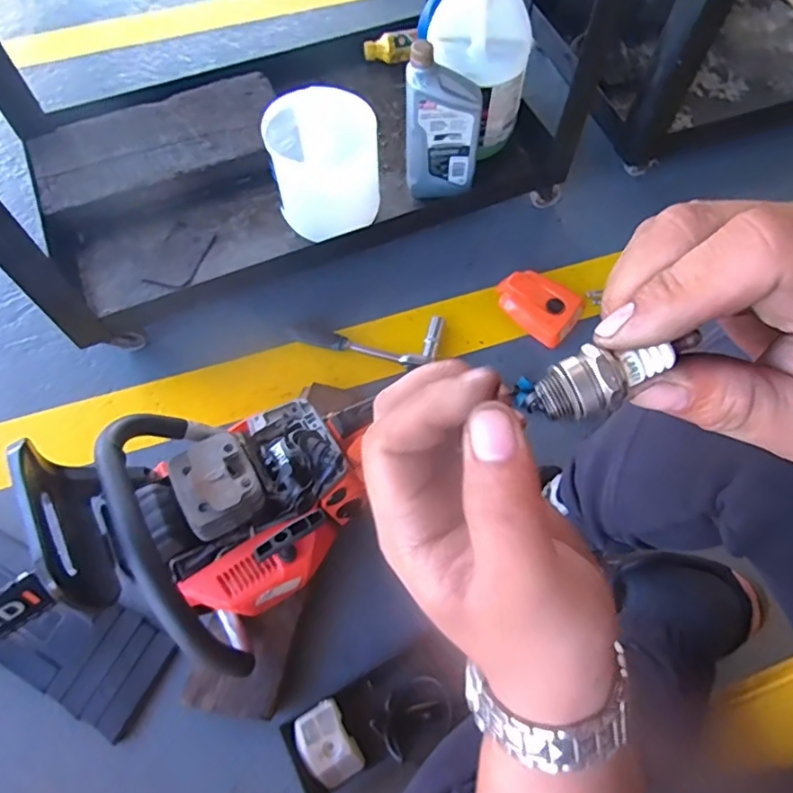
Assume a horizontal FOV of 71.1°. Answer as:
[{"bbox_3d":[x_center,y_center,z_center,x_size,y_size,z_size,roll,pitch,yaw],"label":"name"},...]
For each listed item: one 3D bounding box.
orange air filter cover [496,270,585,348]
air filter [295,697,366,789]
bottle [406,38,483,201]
[{"bbox_3d":[0.228,-0.153,0.882,0.131,0.041,0.102,38,71,16],"label":"orange air filter cover"},{"bbox_3d":[-0.080,0.399,0.638,0.057,0.033,0.082,-27,80,-20],"label":"air filter"},{"bbox_3d":[0.069,-0.391,0.821,0.110,0.223,0.068,5,65,2],"label":"bottle"}]

